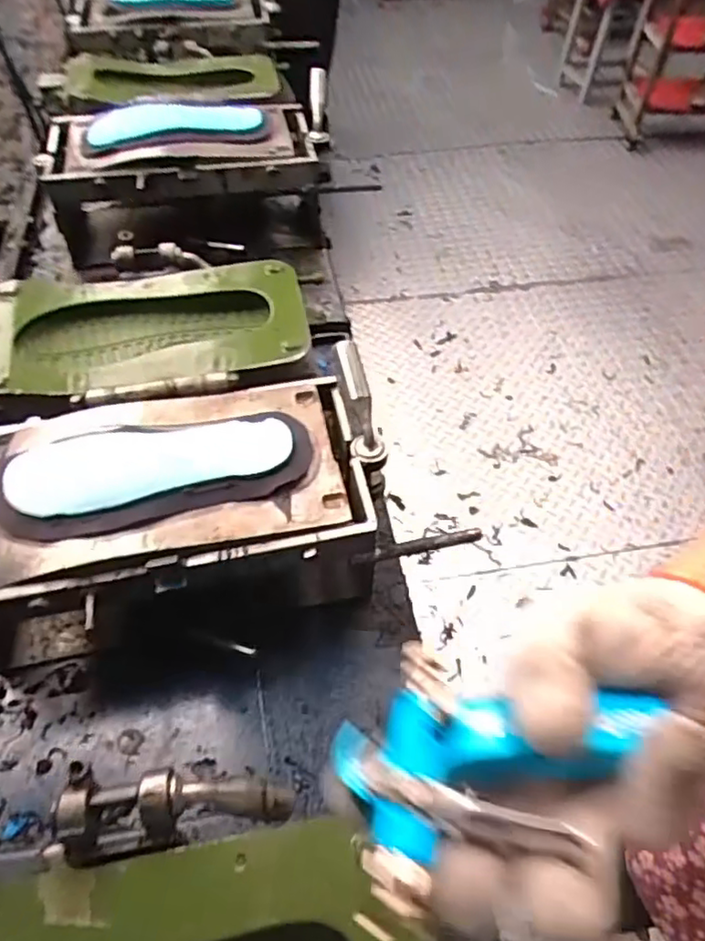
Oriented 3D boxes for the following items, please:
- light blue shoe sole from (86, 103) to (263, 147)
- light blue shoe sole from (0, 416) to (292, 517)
[{"bbox_3d":[-0.289,-0.571,1.030,0.272,0.024,0.112,-3,57,-2],"label":"light blue shoe sole"},{"bbox_3d":[-0.177,-0.006,0.558,0.240,0.020,0.085,-11,57,-7],"label":"light blue shoe sole"}]

